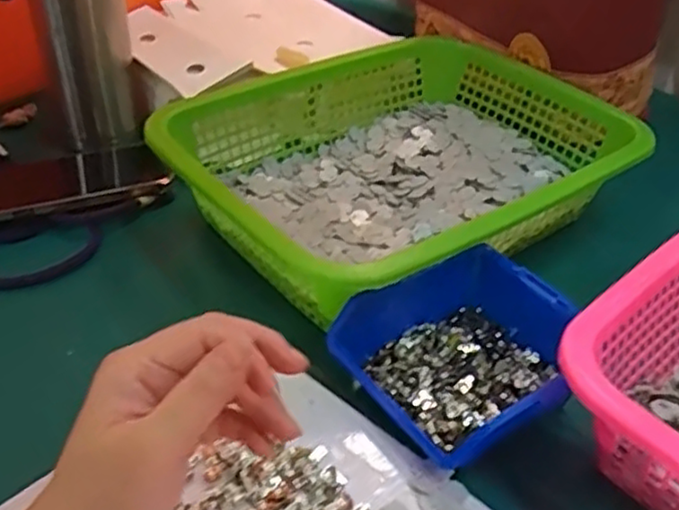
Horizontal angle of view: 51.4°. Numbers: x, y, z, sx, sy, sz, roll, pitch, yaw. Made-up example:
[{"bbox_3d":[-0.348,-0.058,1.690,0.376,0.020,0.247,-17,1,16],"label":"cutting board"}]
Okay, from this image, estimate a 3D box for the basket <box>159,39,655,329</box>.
[{"bbox_3d":[0.057,-0.078,0.576,0.342,0.075,0.267,-22,45,-30],"label":"basket"}]

